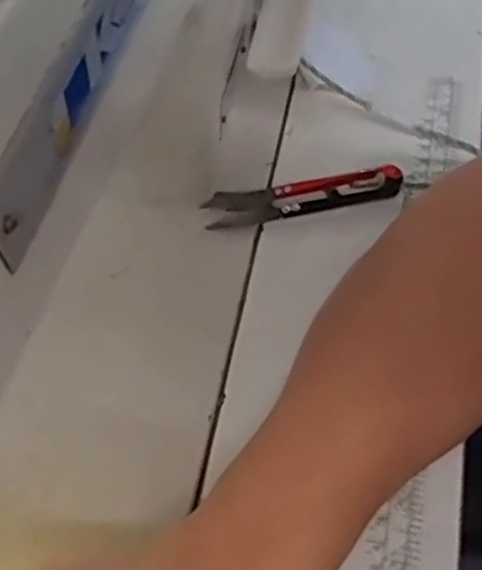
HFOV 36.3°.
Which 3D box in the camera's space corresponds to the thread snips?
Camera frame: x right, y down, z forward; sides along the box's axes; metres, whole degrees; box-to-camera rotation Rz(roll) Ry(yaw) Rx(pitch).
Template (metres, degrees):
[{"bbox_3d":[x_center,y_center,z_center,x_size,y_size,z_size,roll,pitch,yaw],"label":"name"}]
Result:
[{"bbox_3d":[0.033,-0.047,0.385,0.102,0.014,0.024,-9,61,-9],"label":"thread snips"}]

